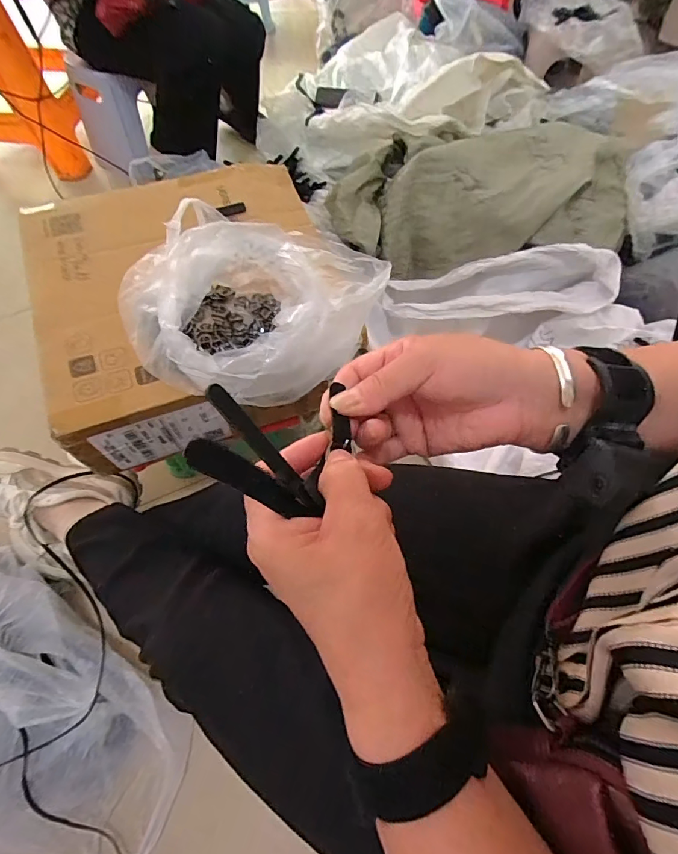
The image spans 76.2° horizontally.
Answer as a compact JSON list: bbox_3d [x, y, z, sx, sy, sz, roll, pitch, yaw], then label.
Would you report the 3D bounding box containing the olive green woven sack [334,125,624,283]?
[{"bbox_3d":[0.279,-0.483,0.870,0.581,0.139,0.358,-8,62,-3],"label":"olive green woven sack"}]

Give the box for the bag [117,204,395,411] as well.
[{"bbox_3d":[-0.113,-0.145,0.489,0.310,0.114,0.212,13,63,8],"label":"bag"}]

